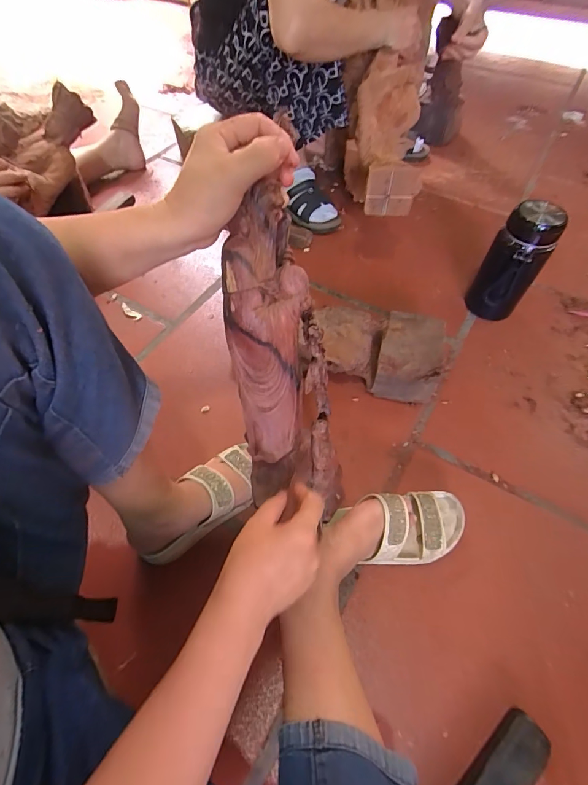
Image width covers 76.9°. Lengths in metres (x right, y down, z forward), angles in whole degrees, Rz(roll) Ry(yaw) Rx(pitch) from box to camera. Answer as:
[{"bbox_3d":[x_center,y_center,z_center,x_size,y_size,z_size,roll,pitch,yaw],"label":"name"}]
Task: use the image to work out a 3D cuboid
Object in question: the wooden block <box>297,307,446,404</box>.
[{"bbox_3d":[0.144,-0.072,0.657,0.222,0.101,0.138,17,60,10],"label":"wooden block"}]

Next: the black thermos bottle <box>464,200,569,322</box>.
[{"bbox_3d":[0.403,-0.231,0.690,0.099,0.211,0.087,30,63,17],"label":"black thermos bottle"}]

